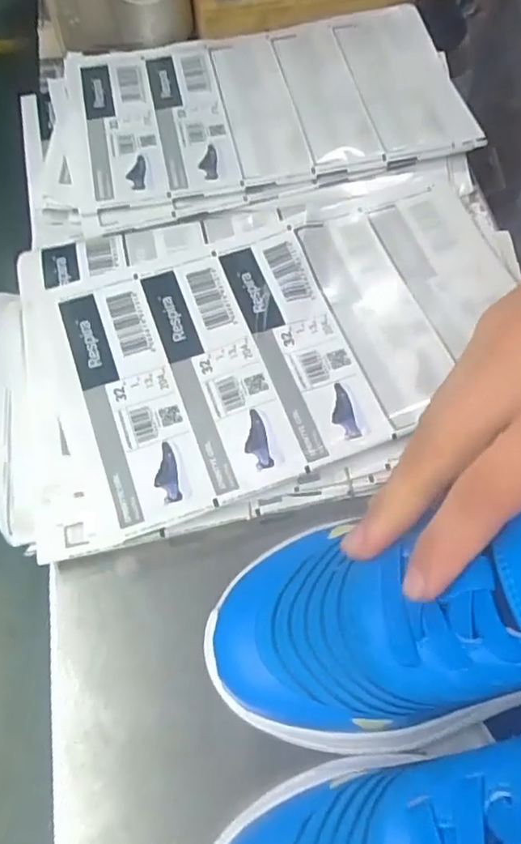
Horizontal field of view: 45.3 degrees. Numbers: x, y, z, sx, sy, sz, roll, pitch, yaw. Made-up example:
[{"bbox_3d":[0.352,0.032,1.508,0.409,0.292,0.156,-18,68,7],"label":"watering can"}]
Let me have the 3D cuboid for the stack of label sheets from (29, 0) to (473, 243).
[{"bbox_3d":[-0.013,-0.193,0.397,0.274,0.025,0.155,-10,63,-4],"label":"stack of label sheets"}]

